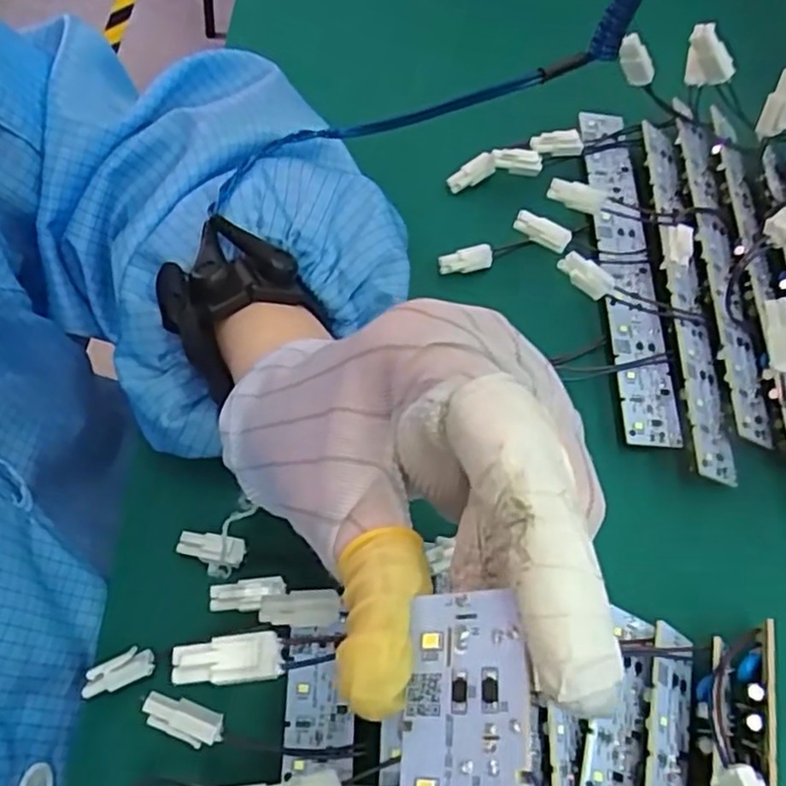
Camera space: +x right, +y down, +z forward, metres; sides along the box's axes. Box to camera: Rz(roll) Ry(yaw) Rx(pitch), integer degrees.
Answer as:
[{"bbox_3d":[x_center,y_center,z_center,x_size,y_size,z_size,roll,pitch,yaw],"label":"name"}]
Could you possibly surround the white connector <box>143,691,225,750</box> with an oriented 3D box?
[{"bbox_3d":[-0.068,0.106,0.219,0.026,0.006,0.012,24,65,-3],"label":"white connector"}]

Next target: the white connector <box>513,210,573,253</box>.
[{"bbox_3d":[0.067,-0.072,0.303,0.029,0.012,0.007,21,61,-24],"label":"white connector"}]

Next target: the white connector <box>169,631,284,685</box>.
[{"bbox_3d":[-0.041,0.065,0.164,0.026,0.005,0.011,-4,63,-1],"label":"white connector"}]

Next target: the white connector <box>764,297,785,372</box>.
[{"bbox_3d":[0.142,-0.021,0.246,0.011,0.006,0.027,-15,98,-6],"label":"white connector"}]

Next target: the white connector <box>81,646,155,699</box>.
[{"bbox_3d":[-0.102,0.103,0.249,0.027,0.005,0.011,-21,64,-9],"label":"white connector"}]

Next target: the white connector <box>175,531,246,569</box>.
[{"bbox_3d":[-0.073,0.062,0.268,0.026,0.007,0.010,8,64,6],"label":"white connector"}]

